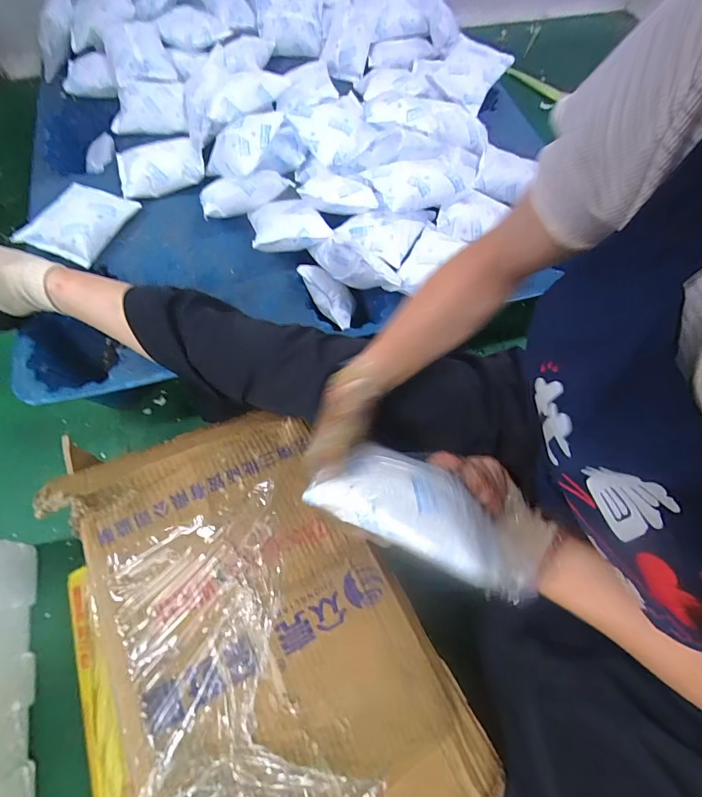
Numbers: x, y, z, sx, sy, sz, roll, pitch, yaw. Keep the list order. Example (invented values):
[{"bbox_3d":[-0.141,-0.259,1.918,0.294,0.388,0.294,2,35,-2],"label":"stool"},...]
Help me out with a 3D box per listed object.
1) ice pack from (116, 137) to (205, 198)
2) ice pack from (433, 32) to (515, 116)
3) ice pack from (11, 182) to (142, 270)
[{"bbox_3d":[-0.344,-0.421,0.710,0.150,0.044,0.095,-16,67,-9],"label":"ice pack"},{"bbox_3d":[0.235,-0.654,0.783,0.123,0.050,0.156,33,68,12],"label":"ice pack"},{"bbox_3d":[-0.445,-0.297,0.644,0.112,0.054,0.158,14,66,5],"label":"ice pack"}]

